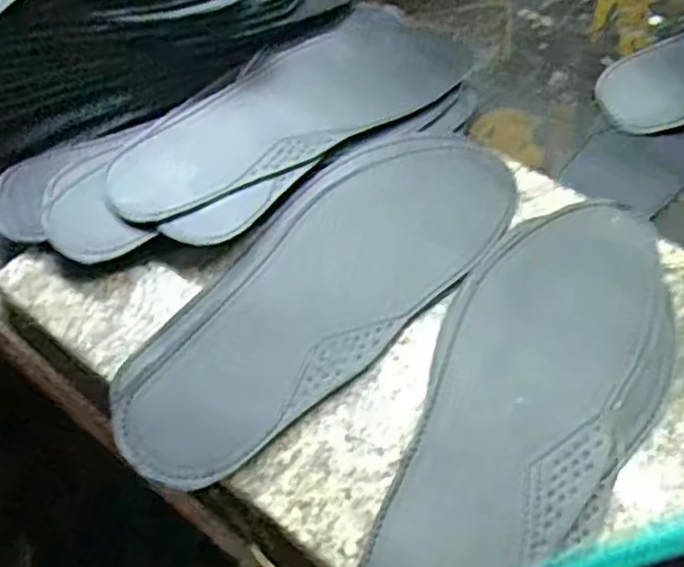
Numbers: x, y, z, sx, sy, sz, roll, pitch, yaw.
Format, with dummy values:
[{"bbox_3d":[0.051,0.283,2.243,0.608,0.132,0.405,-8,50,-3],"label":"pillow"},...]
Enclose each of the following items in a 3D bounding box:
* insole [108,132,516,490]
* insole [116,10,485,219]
[{"bbox_3d":[-0.009,-0.003,0.405,0.103,0.011,0.273,39,64,23],"label":"insole"},{"bbox_3d":[-0.035,-0.122,0.480,0.265,0.008,0.101,-34,62,-21],"label":"insole"}]

